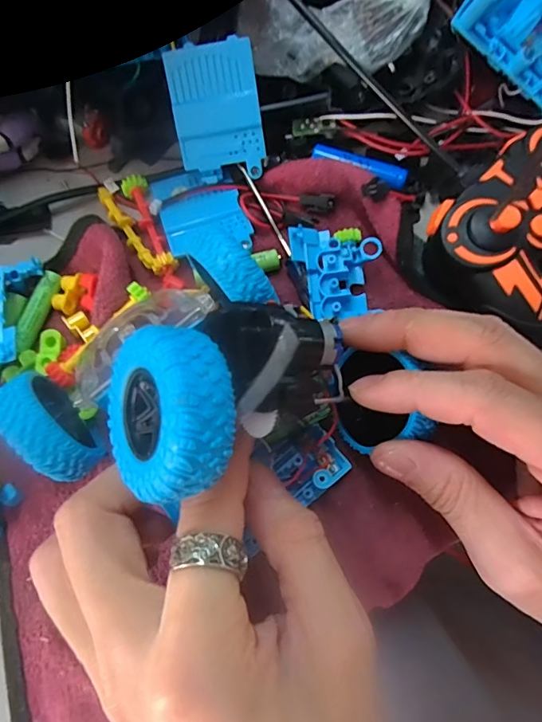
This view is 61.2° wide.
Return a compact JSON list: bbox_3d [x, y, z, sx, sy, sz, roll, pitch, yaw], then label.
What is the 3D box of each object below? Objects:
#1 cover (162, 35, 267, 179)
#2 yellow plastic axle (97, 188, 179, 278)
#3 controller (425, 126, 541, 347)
[{"bbox_3d":[-0.027,-0.124,0.228,0.042,0.004,0.059,-8,110,4],"label":"cover"},{"bbox_3d":[-0.072,-0.067,0.236,0.013,0.009,0.064,-42,77,-9],"label":"yellow plastic axle"},{"bbox_3d":[0.123,-0.061,0.212,0.076,0.034,0.097,44,80,12],"label":"controller"}]

